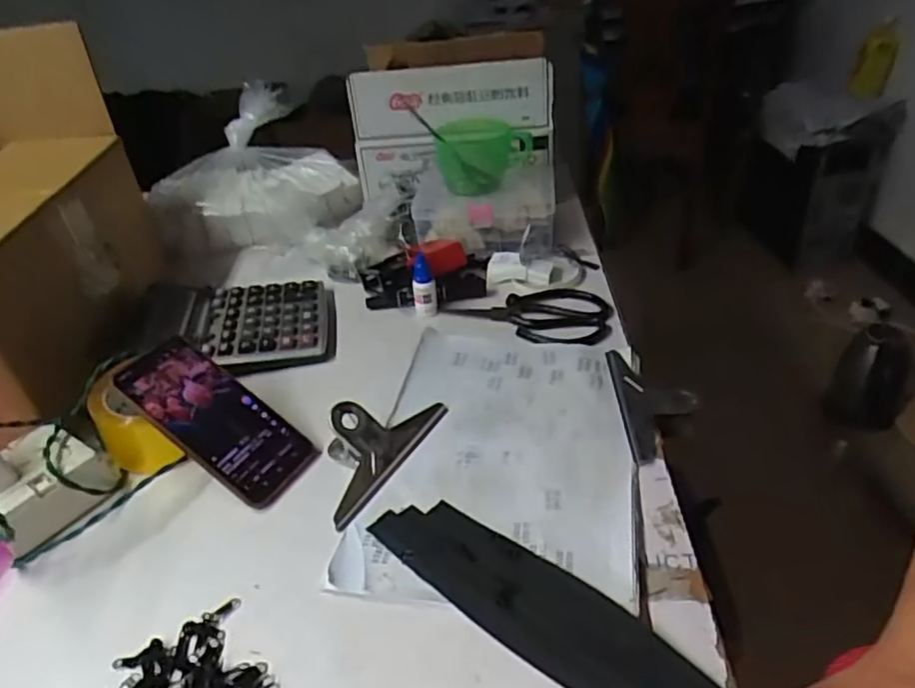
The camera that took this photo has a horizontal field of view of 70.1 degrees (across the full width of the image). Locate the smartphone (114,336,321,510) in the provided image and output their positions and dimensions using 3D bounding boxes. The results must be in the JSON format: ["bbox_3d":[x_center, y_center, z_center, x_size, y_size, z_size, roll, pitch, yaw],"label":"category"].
[{"bbox_3d":[-0.202,0.061,0.547,0.169,0.009,0.073,38,48,5],"label":"smartphone"}]

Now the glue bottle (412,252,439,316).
[{"bbox_3d":[-0.037,-0.066,0.715,0.025,0.063,0.018,-10,36,-4],"label":"glue bottle"}]

